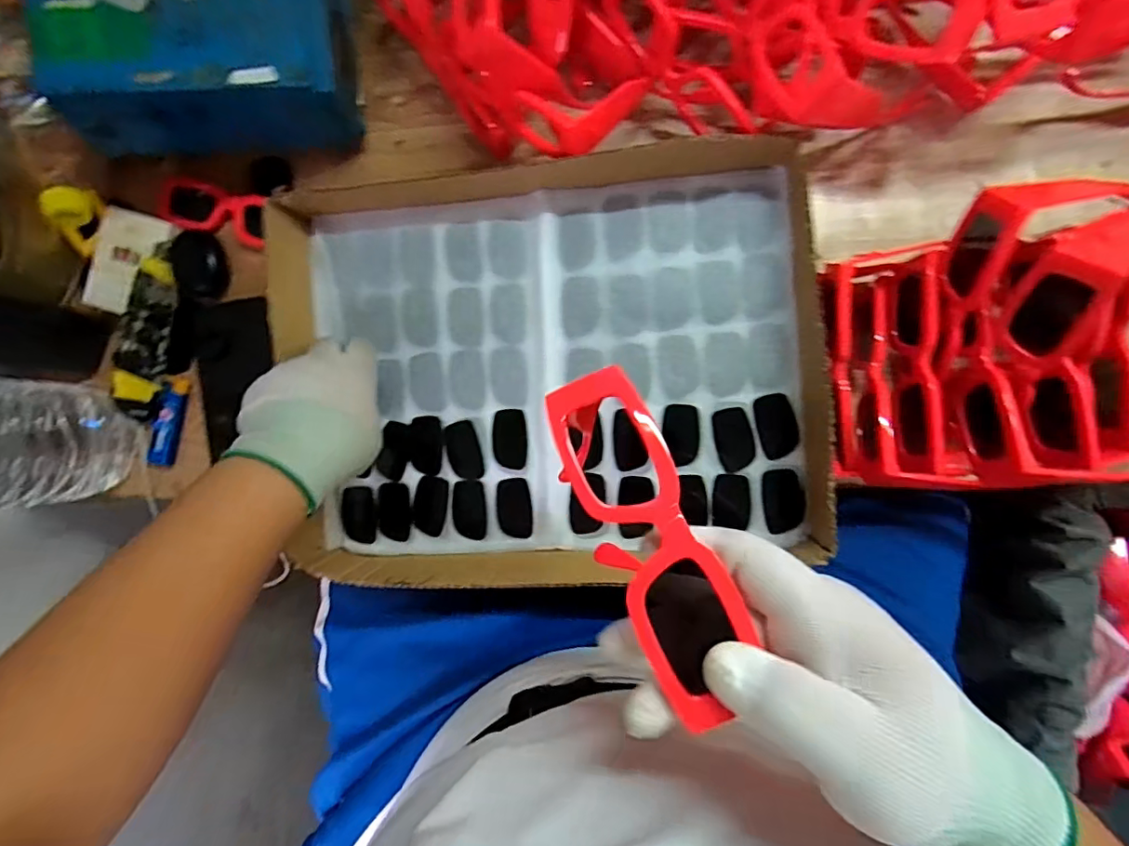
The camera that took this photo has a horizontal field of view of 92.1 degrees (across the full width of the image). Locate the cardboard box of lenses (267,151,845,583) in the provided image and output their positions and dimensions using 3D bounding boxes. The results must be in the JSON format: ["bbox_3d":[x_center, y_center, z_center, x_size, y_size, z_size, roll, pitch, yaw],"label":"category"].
[{"bbox_3d":[-0.019,-0.044,0.426,0.402,0.057,0.324,-4,90,6],"label":"cardboard box of lenses"}]

